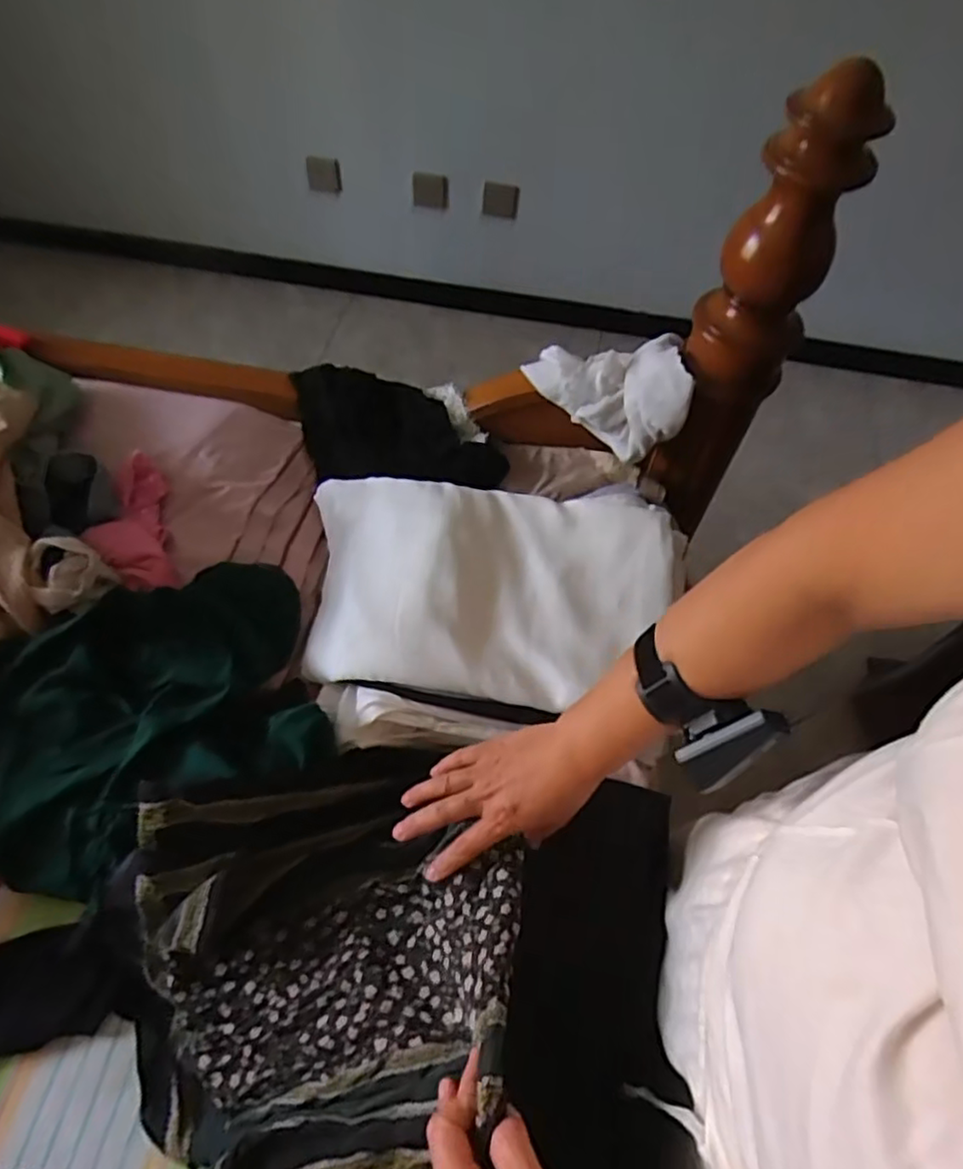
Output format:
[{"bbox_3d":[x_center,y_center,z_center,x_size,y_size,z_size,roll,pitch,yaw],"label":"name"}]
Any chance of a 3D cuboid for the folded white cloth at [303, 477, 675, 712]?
[{"bbox_3d":[0.003,0.001,0.711,0.408,0.065,0.243,8,58,3],"label":"folded white cloth"}]

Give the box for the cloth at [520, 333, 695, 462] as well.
[{"bbox_3d":[0.152,-0.247,0.831,0.205,0.125,0.095,15,59,7],"label":"cloth"}]

